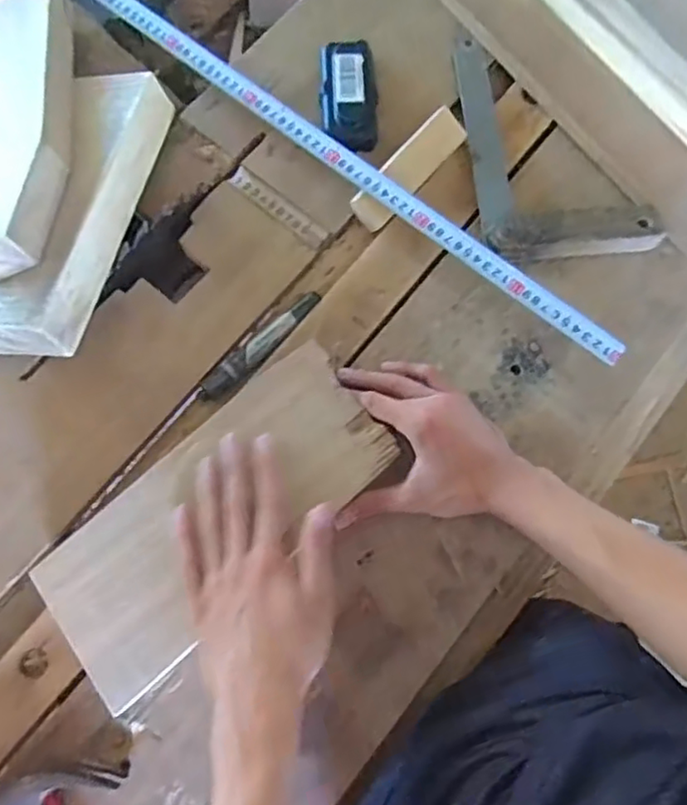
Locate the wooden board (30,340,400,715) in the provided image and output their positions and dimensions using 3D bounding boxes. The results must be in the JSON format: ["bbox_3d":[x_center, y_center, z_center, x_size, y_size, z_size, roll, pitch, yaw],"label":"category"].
[{"bbox_3d":[-0.091,0.082,0.450,0.270,0.012,0.118,-40,79,-10],"label":"wooden board"}]

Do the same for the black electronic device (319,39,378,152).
[{"bbox_3d":[0.005,-0.283,0.565,0.050,0.030,0.101,0,77,0],"label":"black electronic device"}]

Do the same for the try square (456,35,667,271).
[{"bbox_3d":[0.182,-0.243,0.551,0.144,0.031,0.240,-9,77,-2],"label":"try square"}]

